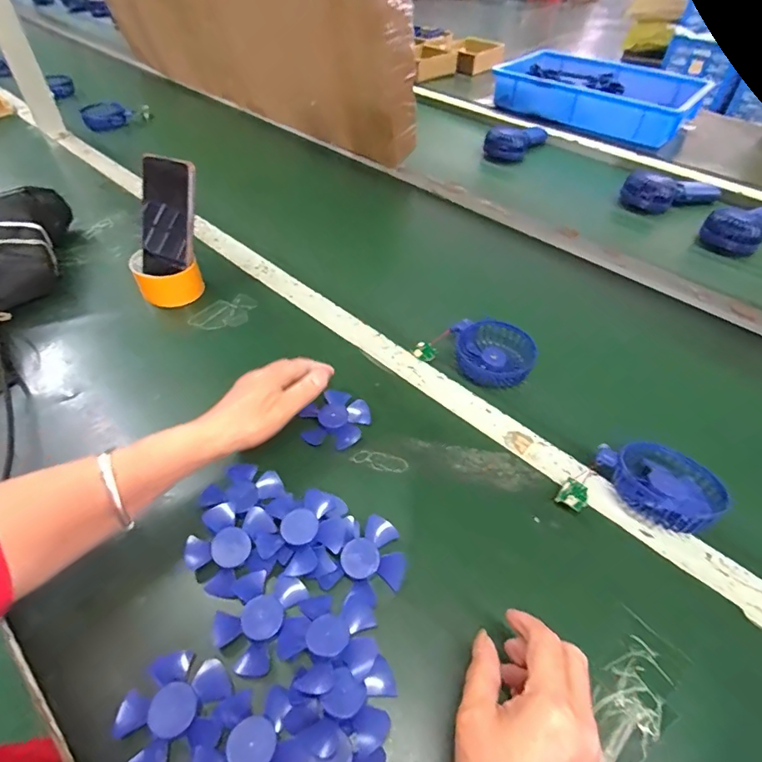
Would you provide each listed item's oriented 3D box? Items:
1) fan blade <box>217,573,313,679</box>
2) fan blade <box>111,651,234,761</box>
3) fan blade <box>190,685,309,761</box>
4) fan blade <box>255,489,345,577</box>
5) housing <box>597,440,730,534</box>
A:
[{"bbox_3d":[-0.089,0.181,0.355,0.070,0.013,0.070,1,47,-1],"label":"fan blade"},{"bbox_3d":[-0.142,0.226,0.319,0.067,0.013,0.069,1,47,-1],"label":"fan blade"},{"bbox_3d":[-0.086,0.237,0.302,0.065,0.015,0.068,1,47,-1],"label":"fan blade"},{"bbox_3d":[-0.067,0.127,0.398,0.071,0.023,0.071,4,47,3],"label":"fan blade"},{"bbox_3d":[0.260,0.090,0.429,0.093,0.031,0.096,-15,50,-15],"label":"housing"}]

